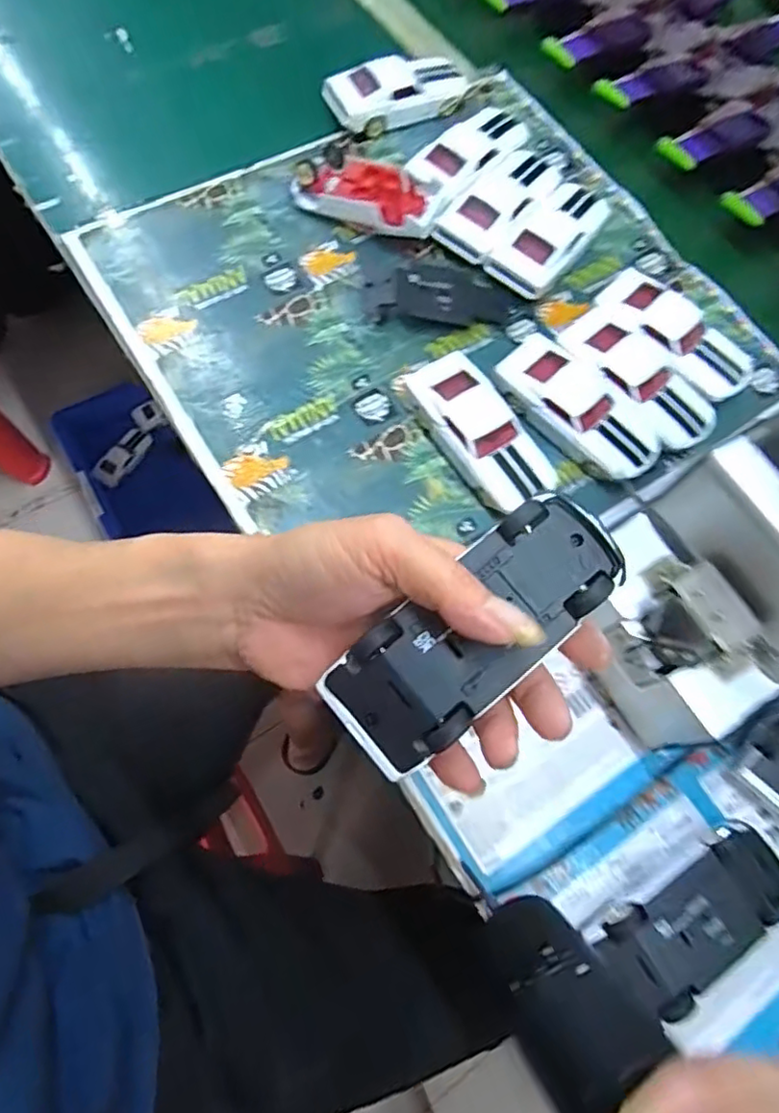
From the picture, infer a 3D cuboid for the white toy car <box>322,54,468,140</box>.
[{"bbox_3d":[0.011,-0.426,0.556,0.132,0.031,0.053,-19,73,-12],"label":"white toy car"}]

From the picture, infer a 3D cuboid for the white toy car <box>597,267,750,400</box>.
[{"bbox_3d":[0.224,-0.174,0.487,0.131,0.041,0.061,42,72,10],"label":"white toy car"}]

